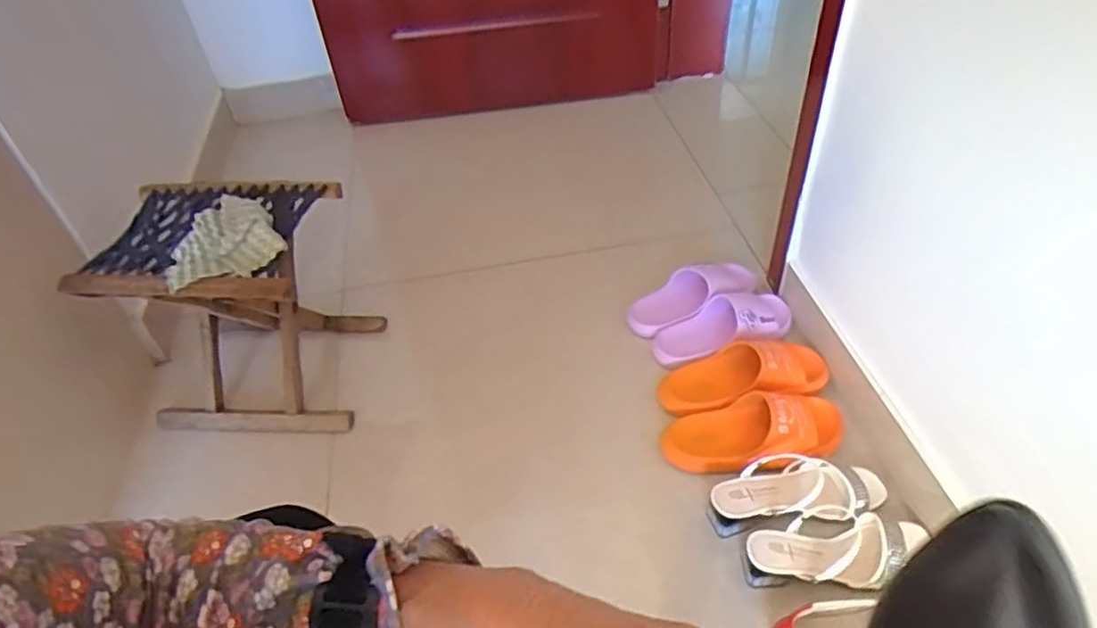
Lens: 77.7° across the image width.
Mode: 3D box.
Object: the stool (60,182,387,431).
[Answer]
[{"bbox_3d":[-0.475,-0.010,1.070,0.323,0.358,0.251,1,44,6],"label":"stool"}]

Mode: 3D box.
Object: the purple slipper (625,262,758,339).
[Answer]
[{"bbox_3d":[0.259,-0.036,1.223,0.255,0.062,0.103,-23,46,-18],"label":"purple slipper"}]

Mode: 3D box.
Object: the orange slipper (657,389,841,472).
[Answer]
[{"bbox_3d":[0.302,0.173,0.990,0.267,0.058,0.114,-8,43,-3],"label":"orange slipper"}]

